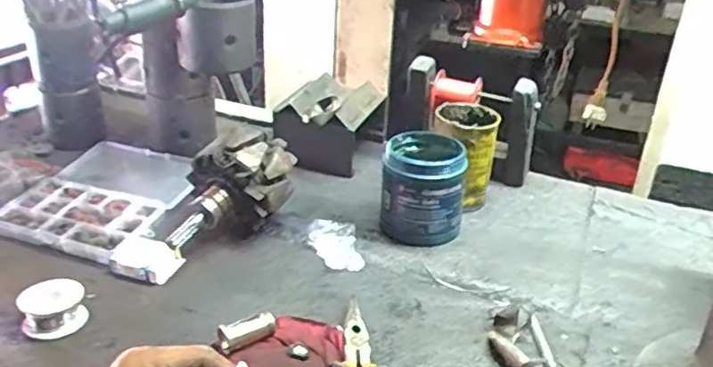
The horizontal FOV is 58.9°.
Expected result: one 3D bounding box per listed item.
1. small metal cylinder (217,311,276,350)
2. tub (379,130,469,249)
[{"bbox_3d":[-0.095,0.127,0.550,0.049,0.016,0.018,-13,32,-28],"label":"small metal cylinder"},{"bbox_3d":[0.073,0.006,0.712,0.092,0.101,0.089,6,28,6],"label":"tub"}]

